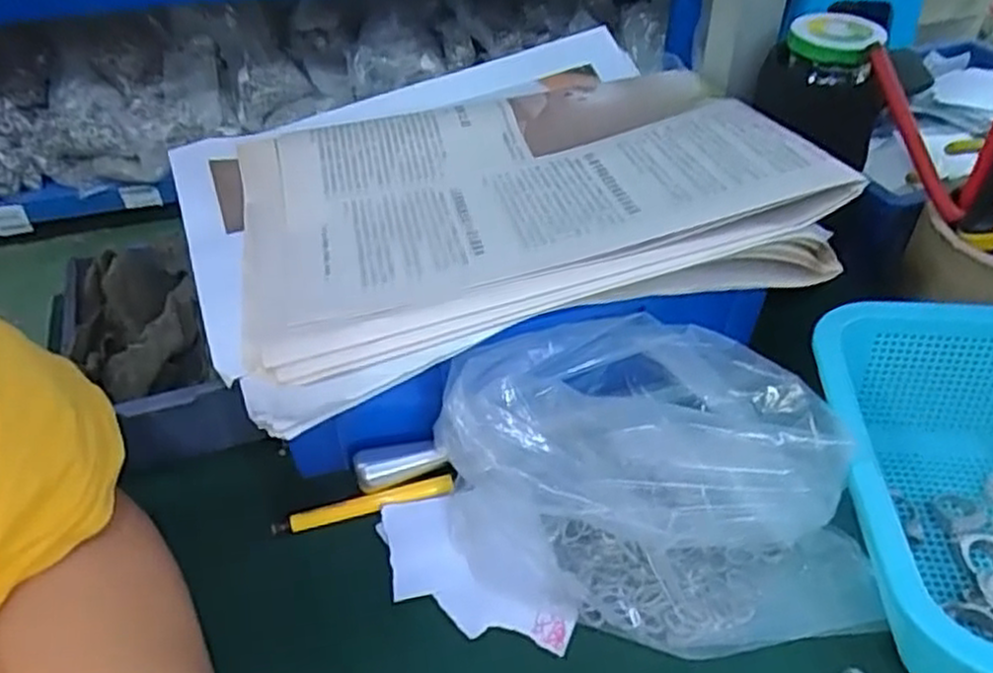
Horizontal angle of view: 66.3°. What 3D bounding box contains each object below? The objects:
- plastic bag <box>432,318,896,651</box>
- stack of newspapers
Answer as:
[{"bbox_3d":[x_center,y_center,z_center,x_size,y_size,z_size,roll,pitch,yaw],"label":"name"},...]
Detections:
[{"bbox_3d":[0.068,0.066,0.347,0.170,0.076,0.139,-12,43,-9],"label":"plastic bag"},{"bbox_3d":[-0.015,-0.086,0.410,0.292,0.046,0.251,-16,44,-14],"label":"stack of newspapers"}]

